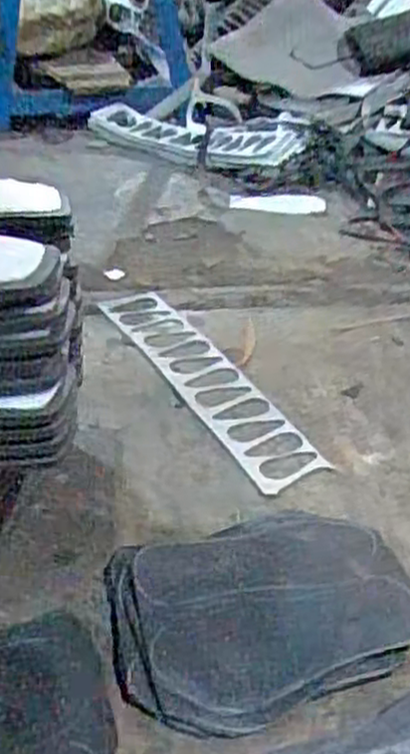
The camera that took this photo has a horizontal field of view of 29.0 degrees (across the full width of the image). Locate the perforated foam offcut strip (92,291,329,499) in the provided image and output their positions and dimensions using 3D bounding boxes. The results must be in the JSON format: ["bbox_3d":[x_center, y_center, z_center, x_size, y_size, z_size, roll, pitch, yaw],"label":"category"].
[{"bbox_3d":[-0.004,0.001,1.023,0.093,0.015,0.423,-21,46,-26],"label":"perforated foam offcut strip"}]

